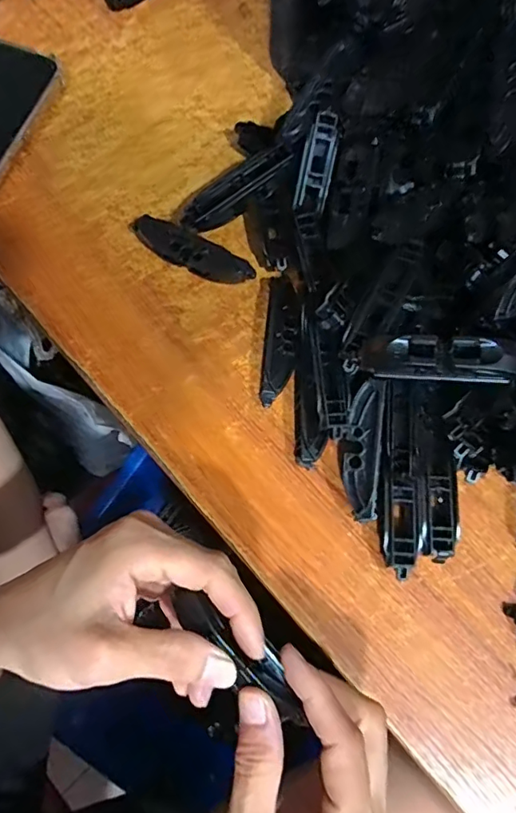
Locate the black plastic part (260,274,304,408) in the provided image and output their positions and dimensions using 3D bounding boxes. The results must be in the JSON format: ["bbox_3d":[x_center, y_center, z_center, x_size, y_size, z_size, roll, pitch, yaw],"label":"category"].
[{"bbox_3d":[0.015,-0.040,0.312,0.021,0.016,0.084,6,73,0],"label":"black plastic part"}]

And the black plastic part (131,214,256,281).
[{"bbox_3d":[-0.043,-0.096,0.326,0.081,0.019,0.020,24,74,6],"label":"black plastic part"}]

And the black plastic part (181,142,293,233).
[{"bbox_3d":[-0.012,-0.132,0.323,0.076,0.023,0.019,-36,76,4],"label":"black plastic part"}]

